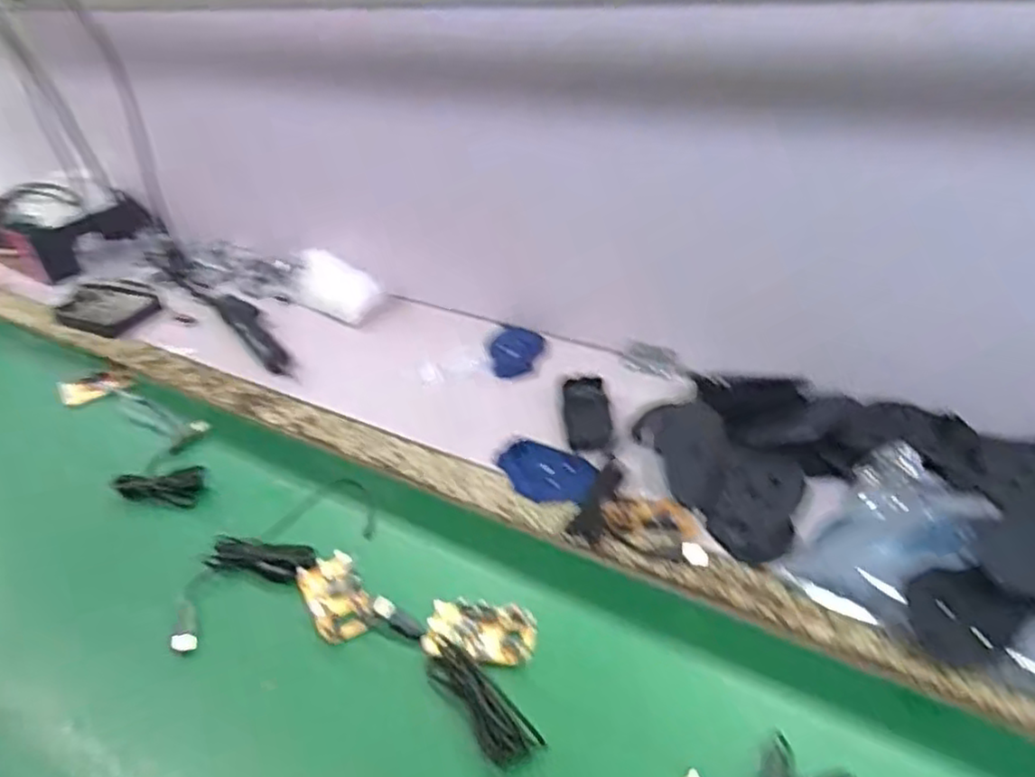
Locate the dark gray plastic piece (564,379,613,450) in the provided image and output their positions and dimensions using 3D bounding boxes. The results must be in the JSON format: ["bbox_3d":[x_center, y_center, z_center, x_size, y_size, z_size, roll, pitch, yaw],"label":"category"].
[{"bbox_3d":[0.072,0.025,0.714,0.045,0.011,0.105,-5,38,2],"label":"dark gray plastic piece"}]

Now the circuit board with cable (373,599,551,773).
[{"bbox_3d":[-0.027,0.190,0.509,0.085,0.024,0.162,-31,44,-27],"label":"circuit board with cable"}]

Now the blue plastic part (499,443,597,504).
[{"bbox_3d":[0.026,0.080,0.657,0.098,0.005,0.064,16,44,26],"label":"blue plastic part"}]

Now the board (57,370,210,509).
[{"bbox_3d":[-0.428,0.040,0.777,0.100,0.020,0.311,-33,45,-29],"label":"board"}]

